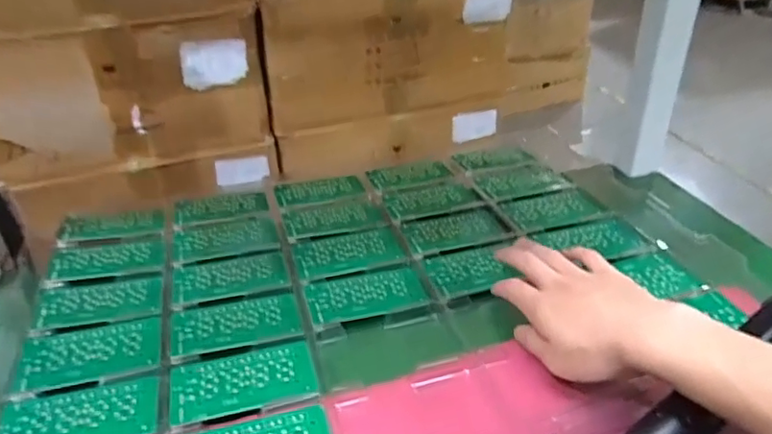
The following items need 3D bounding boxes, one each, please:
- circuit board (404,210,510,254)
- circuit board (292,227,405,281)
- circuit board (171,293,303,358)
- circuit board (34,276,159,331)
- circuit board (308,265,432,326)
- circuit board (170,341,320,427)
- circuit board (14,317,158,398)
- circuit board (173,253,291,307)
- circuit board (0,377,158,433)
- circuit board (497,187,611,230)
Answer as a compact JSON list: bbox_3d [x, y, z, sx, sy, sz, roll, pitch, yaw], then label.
[{"bbox_3d":[0.075,0.014,0.619,0.101,0.004,0.065,-9,33,-11],"label":"circuit board"},{"bbox_3d":[-0.039,0.034,0.593,0.106,0.004,0.062,-11,33,-15],"label":"circuit board"},{"bbox_3d":[-0.132,0.091,0.503,0.107,0.004,0.061,-10,33,-13],"label":"circuit board"},{"bbox_3d":[-0.264,0.078,0.533,0.106,0.004,0.063,-6,31,-15],"label":"circuit board"},{"bbox_3d":[-0.019,0.070,0.531,0.104,0.004,0.060,-9,33,-12],"label":"circuit board"},{"bbox_3d":[-0.110,0.125,0.445,0.108,0.004,0.061,-10,33,-14],"label":"circuit board"},{"bbox_3d":[-0.244,0.112,0.476,0.105,0.004,0.062,-10,33,-14],"label":"circuit board"},{"bbox_3d":[-0.153,0.058,0.566,0.107,0.004,0.067,-9,33,-13],"label":"circuit board"},{"bbox_3d":[-0.224,0.145,0.418,0.108,0.004,0.061,-9,33,-12],"label":"circuit board"},{"bbox_3d":[0.190,-0.013,0.652,0.110,0.004,0.062,-12,33,-17],"label":"circuit board"}]

